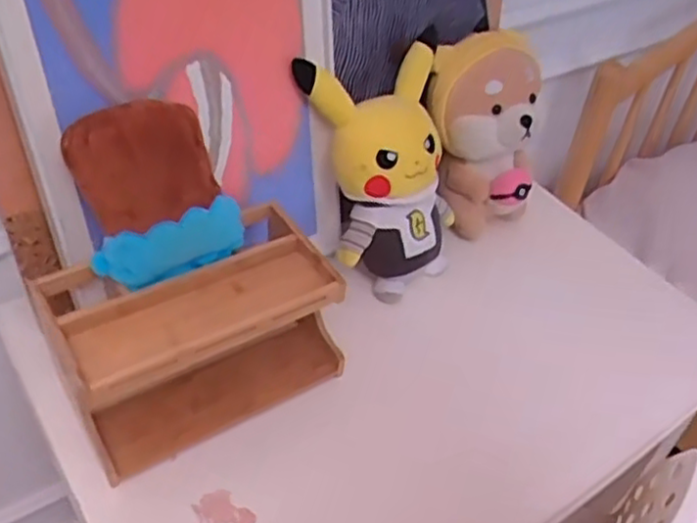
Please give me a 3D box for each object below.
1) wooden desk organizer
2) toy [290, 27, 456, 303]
[{"bbox_3d":[-0.185,0.094,0.917,0.320,0.184,0.207,-18,49,-23],"label":"wooden desk organizer"},{"bbox_3d":[0.068,-0.133,1.068,0.226,0.275,0.215,-30,55,-32],"label":"toy"}]

